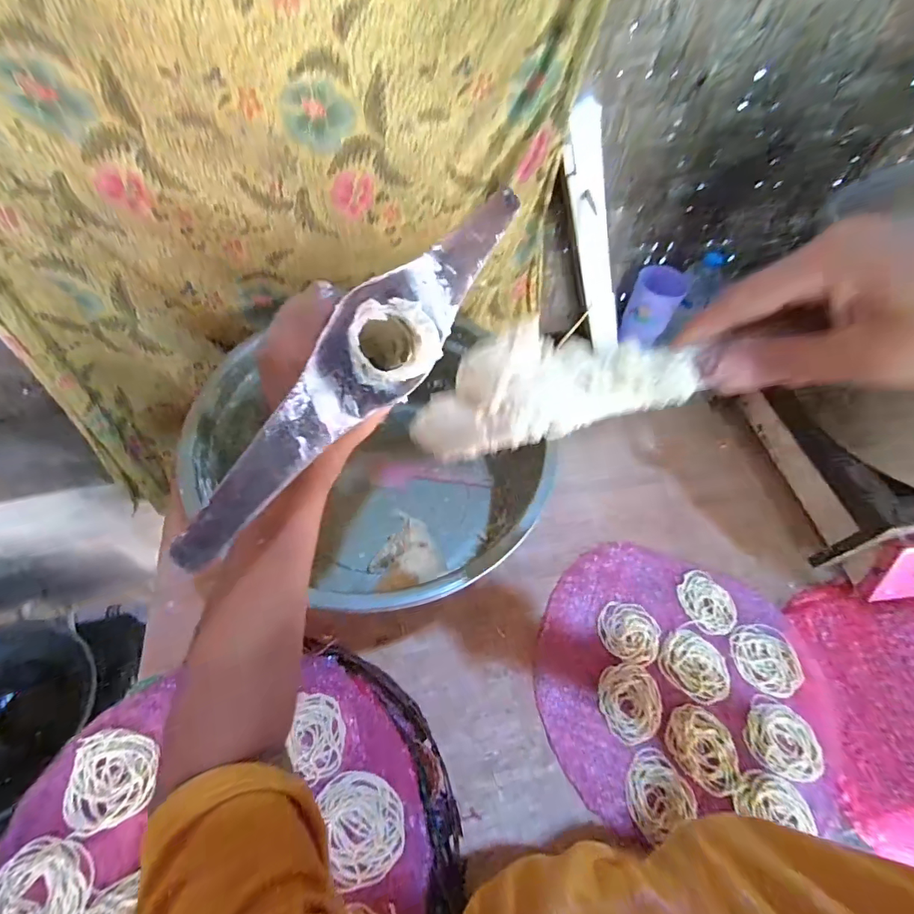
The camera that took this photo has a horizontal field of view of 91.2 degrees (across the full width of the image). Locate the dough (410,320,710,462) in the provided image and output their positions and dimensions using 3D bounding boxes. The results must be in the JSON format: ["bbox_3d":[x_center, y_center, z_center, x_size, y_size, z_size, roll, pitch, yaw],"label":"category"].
[{"bbox_3d":[0.046,-0.036,0.225,0.141,0.049,0.038,-12,57,7],"label":"dough"}]

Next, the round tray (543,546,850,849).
[{"bbox_3d":[0.264,0.258,0.535,0.323,0.018,0.297,1,57,-2],"label":"round tray"}]

